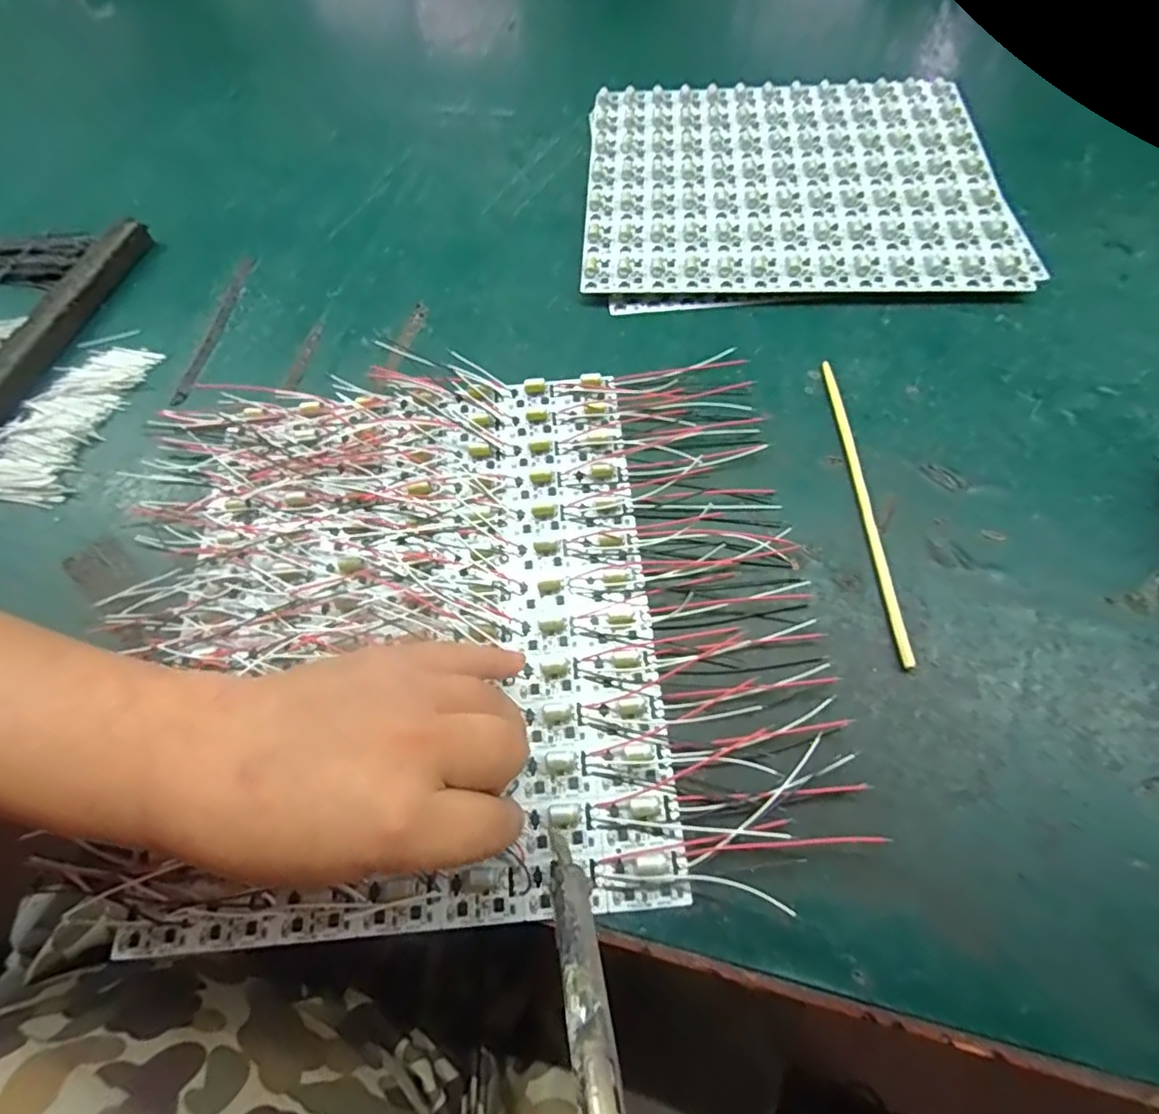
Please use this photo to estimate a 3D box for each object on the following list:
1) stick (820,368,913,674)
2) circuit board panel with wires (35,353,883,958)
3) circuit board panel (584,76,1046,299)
[{"bbox_3d":[0.156,-0.034,0.335,0.006,0.005,0.193,-1,61,1],"label":"stick"},{"bbox_3d":[-0.068,0.020,0.319,0.357,0.019,0.296,-5,61,-1],"label":"circuit board panel with wires"},{"bbox_3d":[0.154,-0.280,0.455,0.291,0.023,0.240,1,63,4],"label":"circuit board panel"}]

